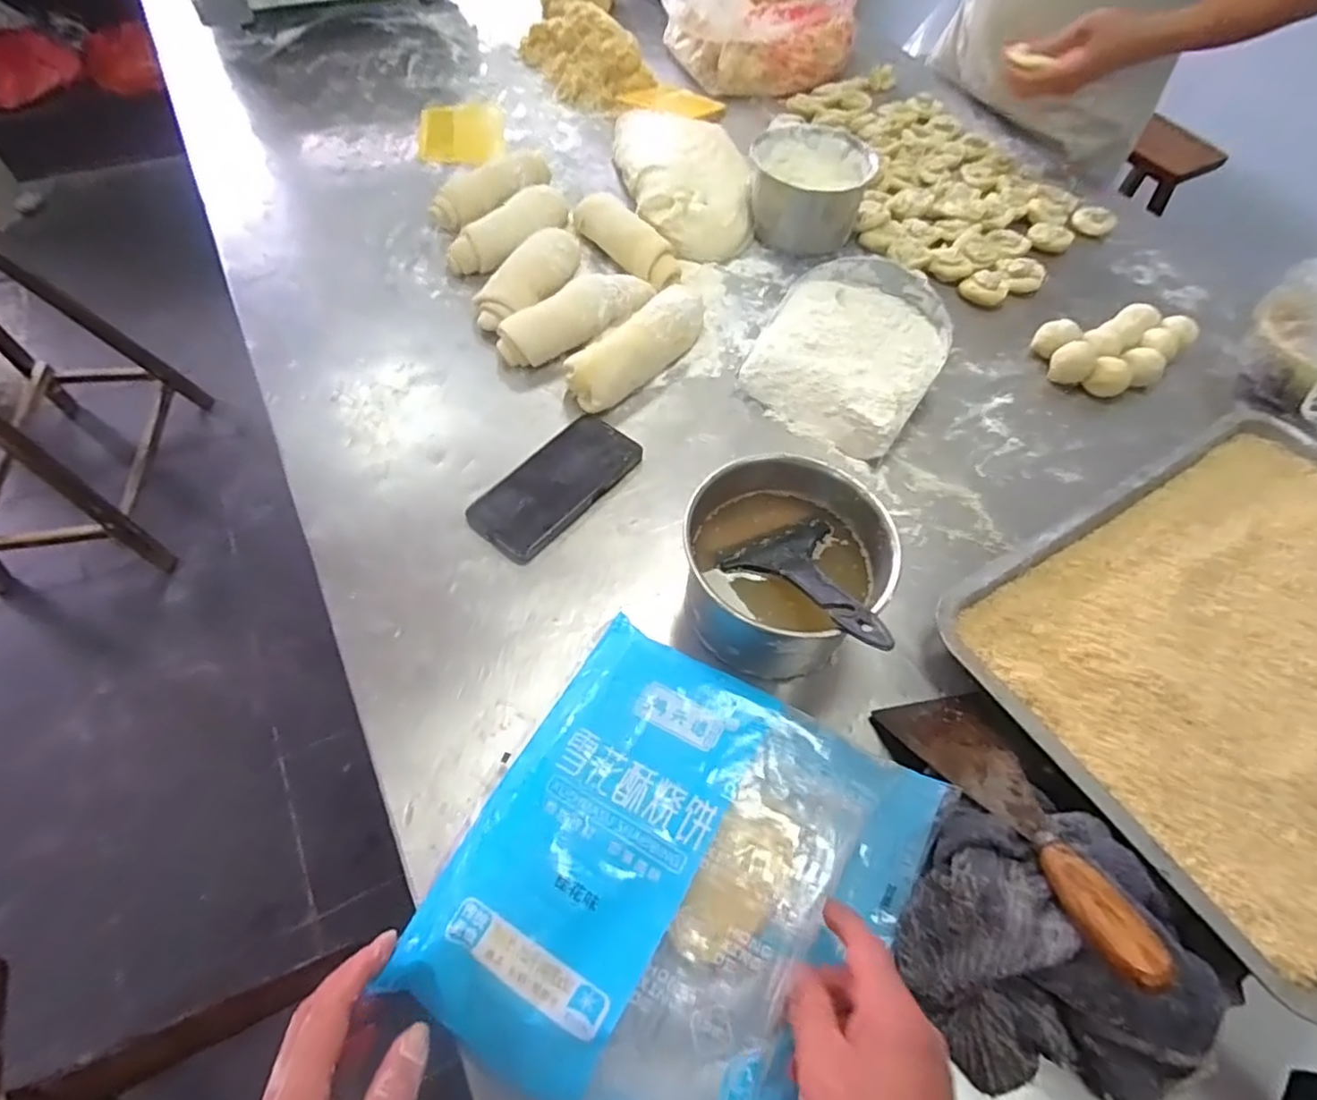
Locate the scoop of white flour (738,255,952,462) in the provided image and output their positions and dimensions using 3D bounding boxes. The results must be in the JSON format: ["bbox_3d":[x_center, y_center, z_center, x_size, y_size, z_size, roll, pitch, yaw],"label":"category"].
[{"bbox_3d":[0.202,-0.213,0.689,0.181,0.066,0.199,30,60,14],"label":"scoop of white flour"}]

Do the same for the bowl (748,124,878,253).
[{"bbox_3d":[0.191,-0.468,0.848,0.152,0.087,0.146,2,57,-3],"label":"bowl"}]

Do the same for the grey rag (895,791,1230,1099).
[{"bbox_3d":[0.253,0.239,0.394,0.191,0.052,0.159,7,57,4],"label":"grey rag"}]

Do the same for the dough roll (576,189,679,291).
[{"bbox_3d":[-0.041,-0.380,0.798,0.057,0.055,0.174,-32,65,-22],"label":"dough roll"}]

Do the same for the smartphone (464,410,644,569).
[{"bbox_3d":[-0.095,-0.064,0.612,0.079,0.016,0.168,34,62,20],"label":"smartphone"}]

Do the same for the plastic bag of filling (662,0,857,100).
[{"bbox_3d":[0.180,-0.904,1.109,0.296,0.122,0.292,26,58,12],"label":"plastic bag of filling"}]

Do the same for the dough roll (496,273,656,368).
[{"bbox_3d":[-0.087,-0.254,0.719,0.185,0.046,0.064,-30,64,-21],"label":"dough roll"}]

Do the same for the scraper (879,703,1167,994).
[{"bbox_3d":[0.233,0.176,0.431,0.075,0.019,0.215,-12,28,-8],"label":"scraper"}]

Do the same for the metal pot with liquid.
[{"bbox_3d":[0.097,0.014,0.518,0.147,0.097,0.148,2,57,-3],"label":"metal pot with liquid"}]

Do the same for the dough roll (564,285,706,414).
[{"bbox_3d":[-0.015,-0.220,0.694,0.054,0.049,0.199,34,62,20],"label":"dough roll"}]

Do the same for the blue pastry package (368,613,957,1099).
[{"bbox_3d":[0.015,0.208,0.415,0.265,0.064,0.268,25,60,15],"label":"blue pastry package"}]

